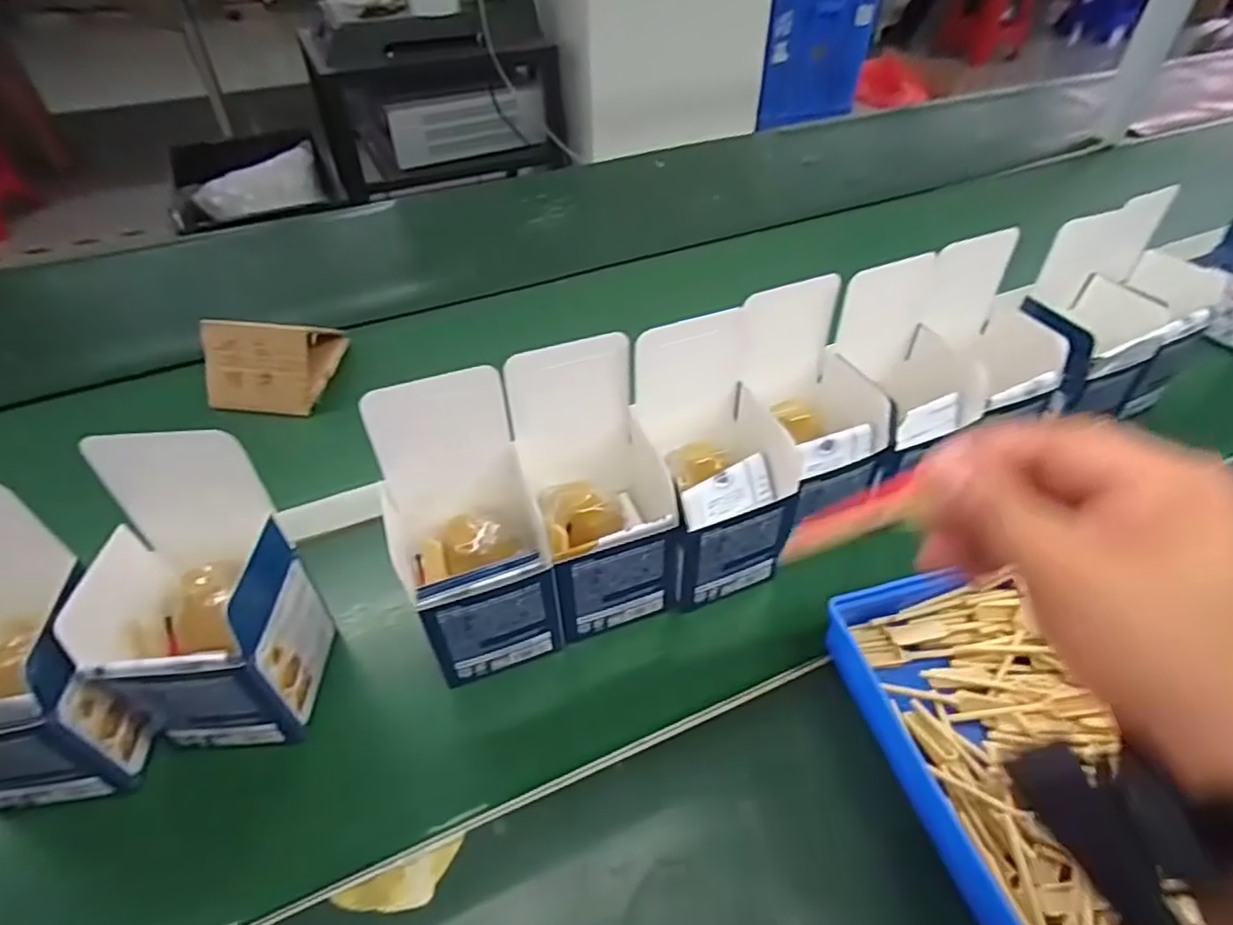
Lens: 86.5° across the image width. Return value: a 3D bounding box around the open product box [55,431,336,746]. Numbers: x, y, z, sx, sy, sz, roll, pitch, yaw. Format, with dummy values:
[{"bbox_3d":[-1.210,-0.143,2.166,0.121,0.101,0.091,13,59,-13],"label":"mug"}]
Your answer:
[{"bbox_3d":[-0.241,0.083,0.376,0.090,0.157,0.091,-2,45,-1],"label":"open product box"}]

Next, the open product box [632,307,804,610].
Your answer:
[{"bbox_3d":[0.071,-0.001,0.453,0.096,0.155,0.112,-17,47,-15],"label":"open product box"}]

